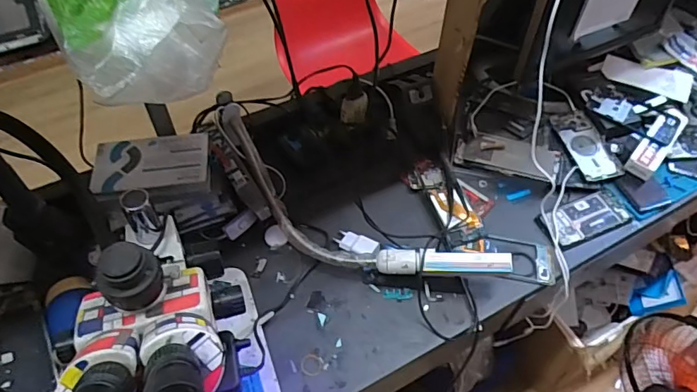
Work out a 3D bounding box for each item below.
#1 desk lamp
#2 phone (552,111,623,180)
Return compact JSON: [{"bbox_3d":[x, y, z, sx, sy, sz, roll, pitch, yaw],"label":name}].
[{"bbox_3d":[-0.023,0.022,0.782,0.538,0.115,0.140,28,57,18],"label":"desk lamp"},{"bbox_3d":[0.443,-0.098,0.932,0.073,0.009,0.162,-13,57,-5],"label":"phone"}]

